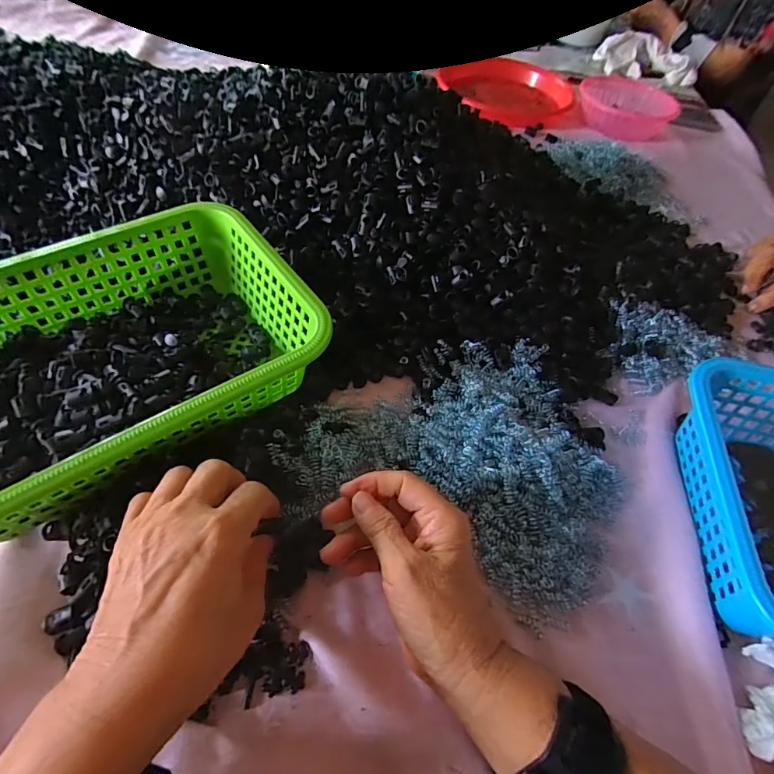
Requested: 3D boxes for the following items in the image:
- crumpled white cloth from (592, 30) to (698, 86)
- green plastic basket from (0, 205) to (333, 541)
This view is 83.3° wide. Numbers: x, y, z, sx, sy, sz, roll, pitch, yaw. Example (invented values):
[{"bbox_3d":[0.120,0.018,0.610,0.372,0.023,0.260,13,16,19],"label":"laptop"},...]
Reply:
[{"bbox_3d":[0.564,-0.710,0.939,0.209,0.046,0.126,27,57,13],"label":"crumpled white cloth"},{"bbox_3d":[-0.213,-0.022,0.345,0.289,0.081,0.212,-30,63,-23],"label":"green plastic basket"}]

